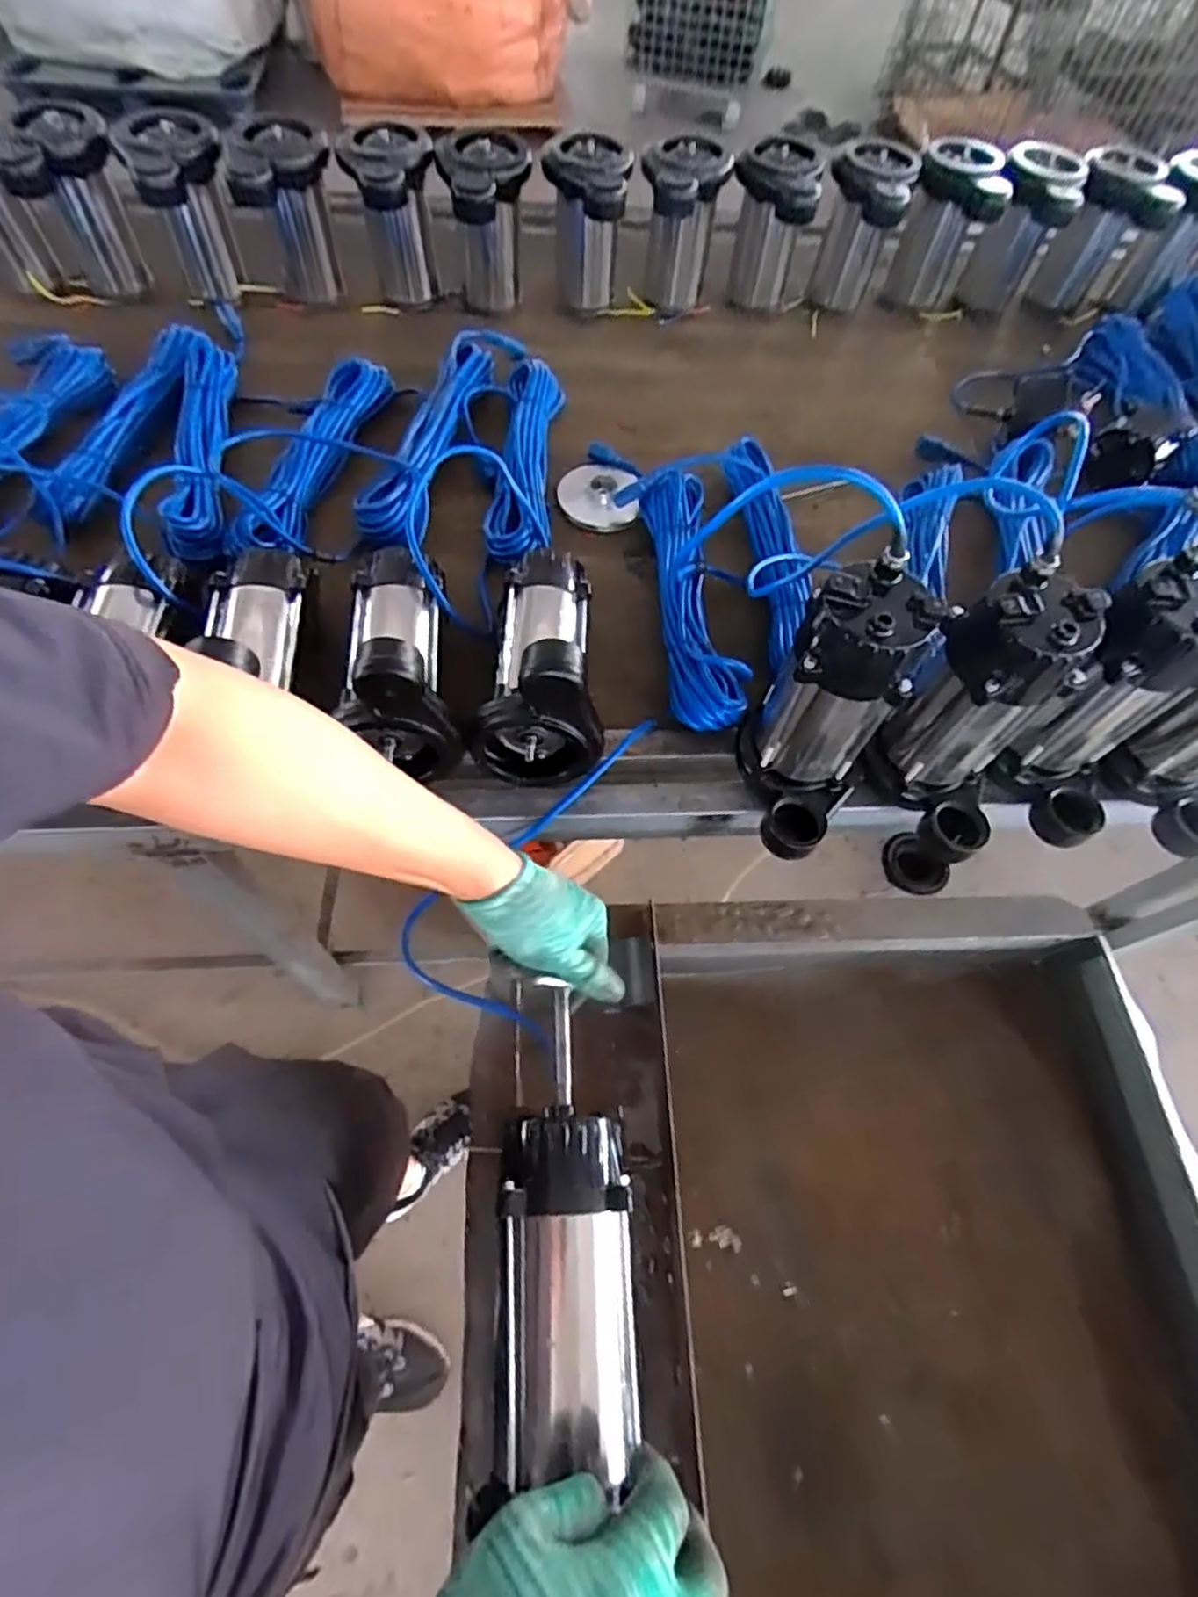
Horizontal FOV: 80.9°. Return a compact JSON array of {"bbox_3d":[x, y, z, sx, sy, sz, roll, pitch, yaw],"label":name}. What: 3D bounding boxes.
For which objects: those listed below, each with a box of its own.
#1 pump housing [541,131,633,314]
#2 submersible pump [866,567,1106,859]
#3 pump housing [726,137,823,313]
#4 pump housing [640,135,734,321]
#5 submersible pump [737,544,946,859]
[{"bbox_3d":[-0.019,-0.802,1.002,0.117,0.188,0.116,3,62,-3],"label":"pump housing"},{"bbox_3d":[0.341,-0.075,0.610,0.137,0.222,0.140,36,66,14],"label":"submersible pump"},{"bbox_3d":[0.245,-0.819,1.036,0.119,0.185,0.118,11,62,2],"label":"pump housing"},{"bbox_3d":[0.113,-0.814,1.020,0.115,0.185,0.122,11,62,2],"label":"pump housing"},{"bbox_3d":[0.207,-0.060,0.610,0.108,0.248,0.158,1,62,-4],"label":"submersible pump"}]

